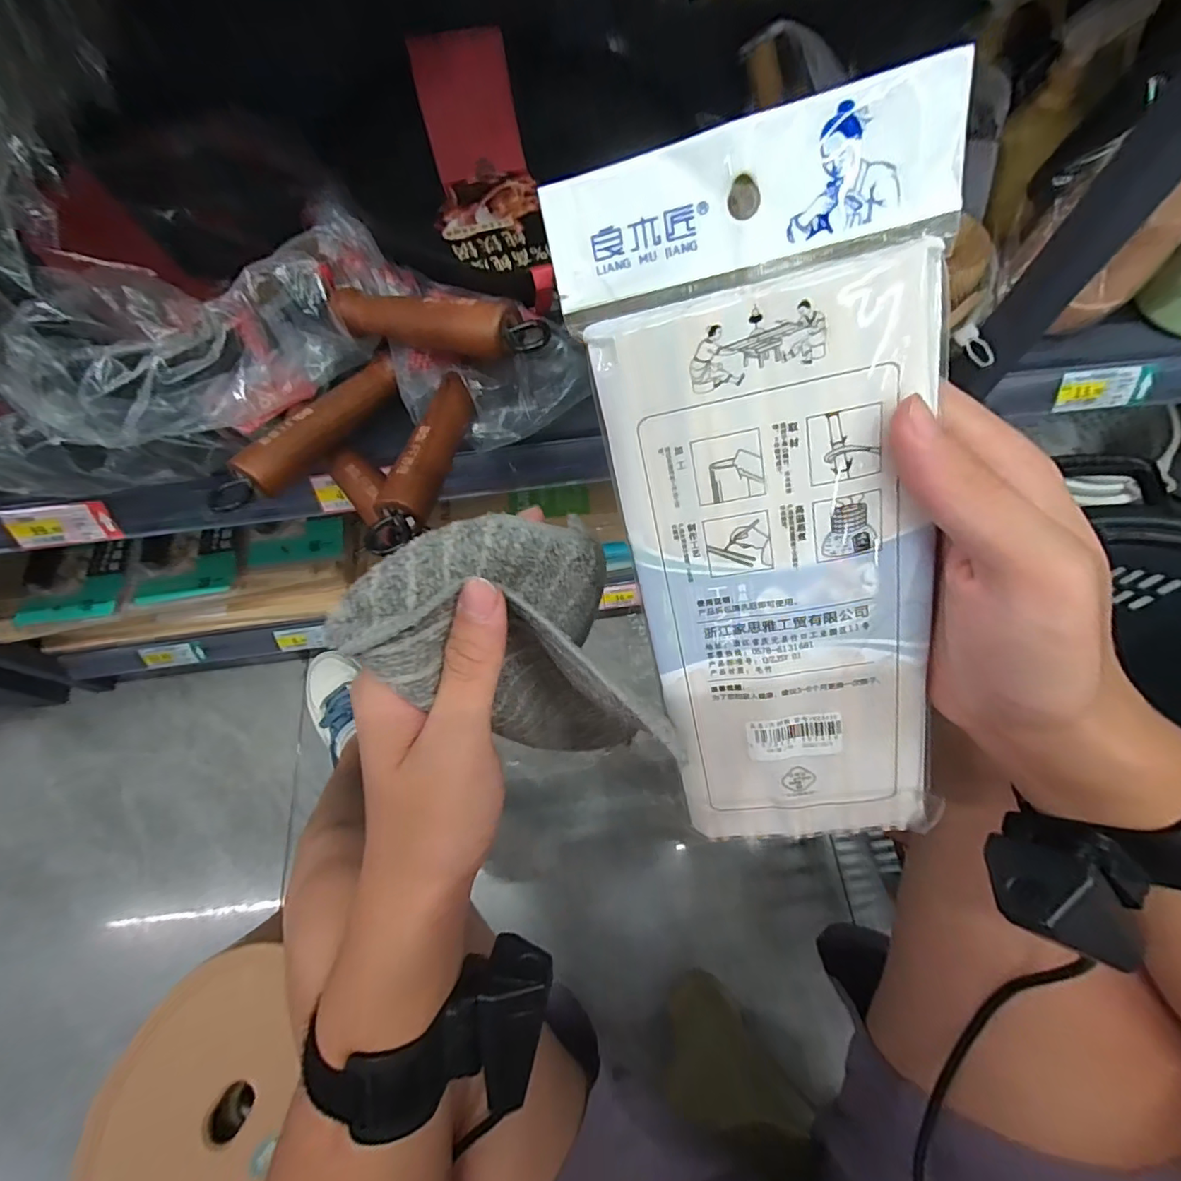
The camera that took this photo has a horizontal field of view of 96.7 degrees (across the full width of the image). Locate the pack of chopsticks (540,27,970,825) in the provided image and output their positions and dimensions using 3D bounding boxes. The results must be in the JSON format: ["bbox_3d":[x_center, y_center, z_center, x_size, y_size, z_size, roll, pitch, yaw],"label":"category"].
[{"bbox_3d":[0.071,-0.007,0.199,0.110,0.274,0.008,-9,24,12],"label":"pack of chopsticks"}]

